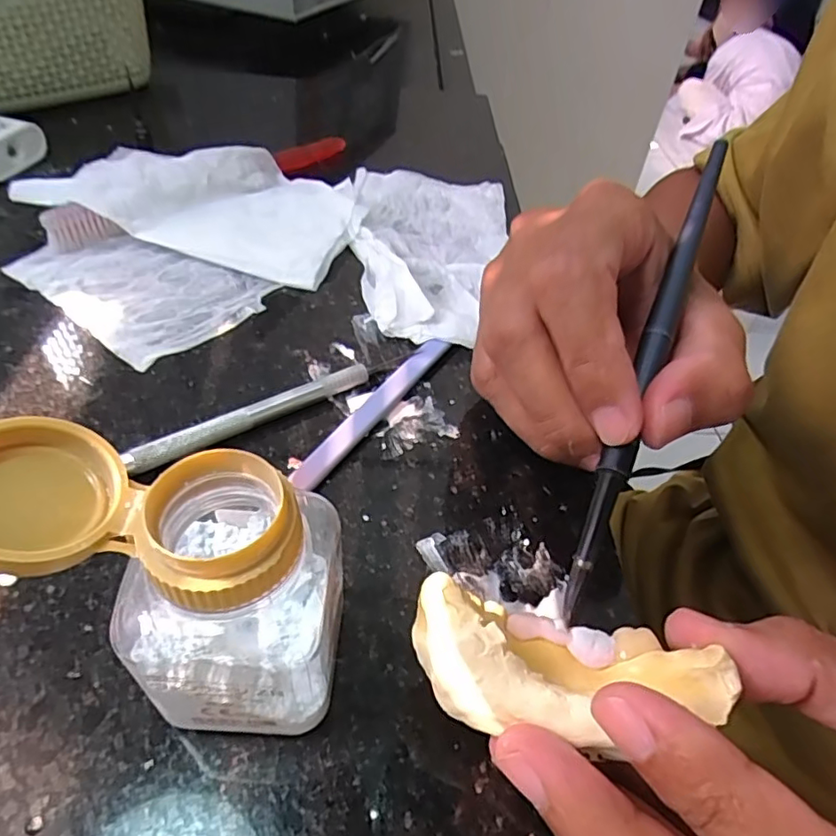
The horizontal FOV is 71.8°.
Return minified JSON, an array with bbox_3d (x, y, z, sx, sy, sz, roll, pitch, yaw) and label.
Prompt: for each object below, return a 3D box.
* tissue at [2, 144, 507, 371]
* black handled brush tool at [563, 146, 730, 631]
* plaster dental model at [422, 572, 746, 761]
[{"bbox_3d":[-0.066,-0.093,0.281,0.234,0.025,0.156,-4,47,-8],"label":"tissue"},{"bbox_3d":[0.068,-0.022,0.166,0.007,0.008,0.164,20,67,14],"label":"black handled brush tool"},{"bbox_3d":[0.032,0.055,0.125,0.065,0.019,0.032,8,47,-4],"label":"plaster dental model"}]

